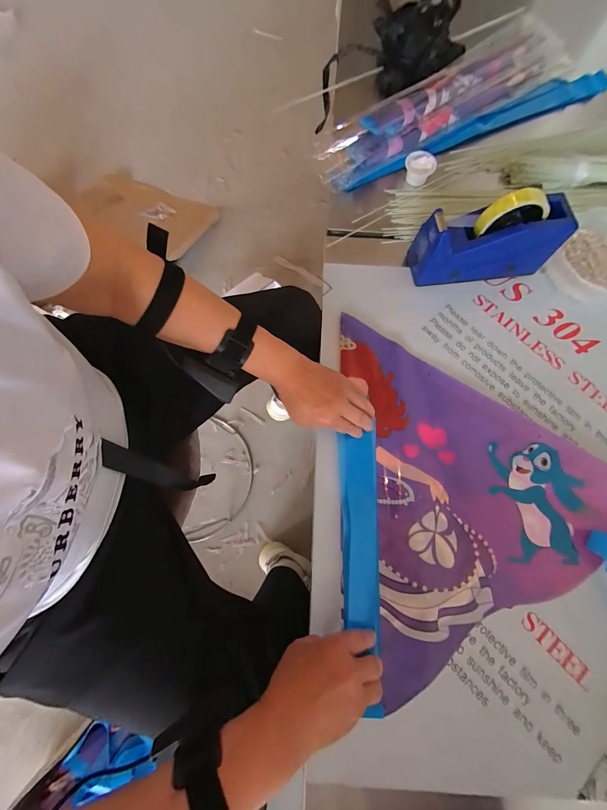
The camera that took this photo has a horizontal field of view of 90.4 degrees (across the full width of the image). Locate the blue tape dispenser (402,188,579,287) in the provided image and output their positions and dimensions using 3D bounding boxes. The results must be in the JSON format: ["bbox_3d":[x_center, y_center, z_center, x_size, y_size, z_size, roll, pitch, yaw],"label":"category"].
[{"bbox_3d":[0.279,-0.252,0.454,0.208,0.119,0.071,-6,75,-1],"label":"blue tape dispenser"}]

